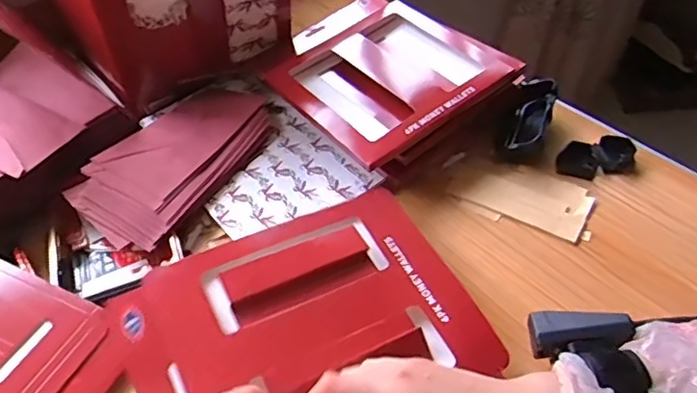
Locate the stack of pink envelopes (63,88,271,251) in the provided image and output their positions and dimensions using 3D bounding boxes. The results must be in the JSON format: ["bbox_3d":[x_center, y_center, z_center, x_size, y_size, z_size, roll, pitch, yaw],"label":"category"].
[{"bbox_3d":[-0.177,-0.048,0.604,0.119,0.027,0.232,20,52,21],"label":"stack of pink envelopes"}]

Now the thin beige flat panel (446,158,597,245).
[{"bbox_3d":[0.172,-0.001,0.573,0.134,0.004,0.074,25,54,24],"label":"thin beige flat panel"}]

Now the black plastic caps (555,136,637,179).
[{"bbox_3d":[0.254,-0.040,0.592,0.081,0.019,0.037,-12,48,-7],"label":"black plastic caps"}]

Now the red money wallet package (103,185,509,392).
[{"bbox_3d":[-0.030,0.104,0.448,0.251,0.029,0.193,-22,57,-22],"label":"red money wallet package"}]

